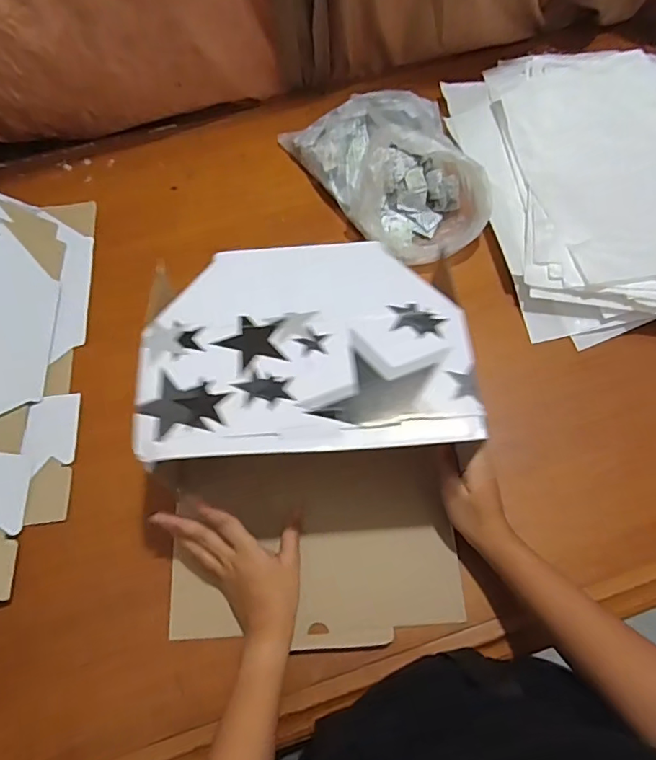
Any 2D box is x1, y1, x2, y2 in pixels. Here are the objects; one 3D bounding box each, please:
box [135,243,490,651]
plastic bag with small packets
[{"bbox_3d":[-0.016,0.059,0.475,0.268,0.138,0.334,-4,71,-2],"label":"box"},{"bbox_3d":[0.090,-0.285,0.655,0.183,0.094,0.273,-28,70,-12],"label":"plastic bag with small packets"}]

